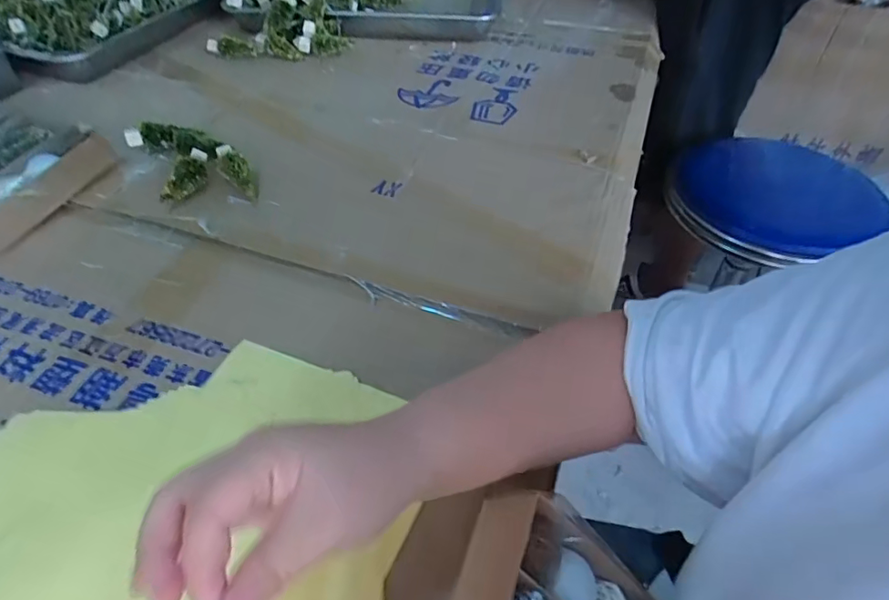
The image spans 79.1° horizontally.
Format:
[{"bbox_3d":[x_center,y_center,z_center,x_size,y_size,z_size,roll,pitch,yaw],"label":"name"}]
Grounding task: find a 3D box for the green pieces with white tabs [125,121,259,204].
[{"bbox_3d":[-0.274,-0.151,0.581,0.091,0.028,0.163,-26,51,-23],"label":"green pieces with white tabs"}]

